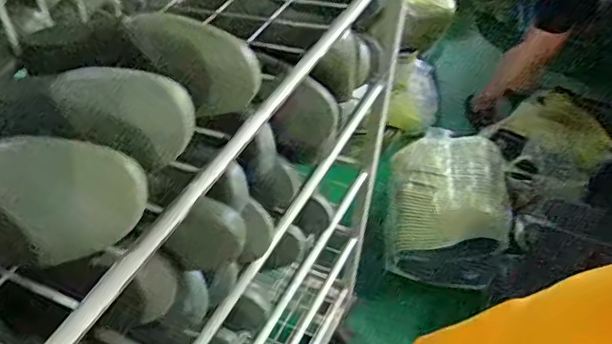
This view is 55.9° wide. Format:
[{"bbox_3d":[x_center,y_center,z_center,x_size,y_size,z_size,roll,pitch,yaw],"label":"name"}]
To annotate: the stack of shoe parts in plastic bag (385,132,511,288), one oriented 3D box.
[{"bbox_3d":[0.420,0.108,1.770,0.347,0.309,0.354,4,49,2],"label":"stack of shoe parts in plastic bag"}]

